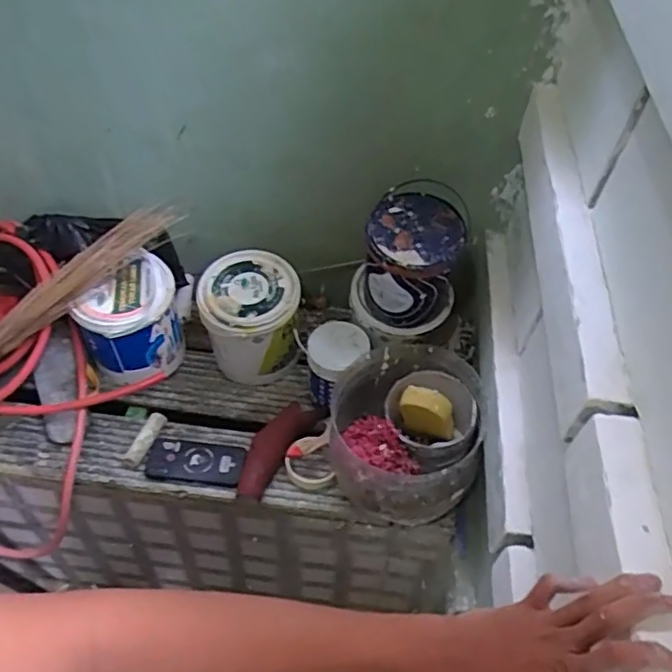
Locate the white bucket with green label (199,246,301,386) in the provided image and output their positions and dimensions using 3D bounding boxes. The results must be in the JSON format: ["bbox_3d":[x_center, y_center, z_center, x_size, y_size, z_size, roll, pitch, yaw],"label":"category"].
[{"bbox_3d":[-0.159,-0.019,1.181,0.169,0.229,0.159,2,49,-2],"label":"white bucket with green label"}]

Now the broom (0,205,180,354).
[{"bbox_3d":[-0.512,-0.047,1.078,0.571,0.083,0.058,-34,53,9],"label":"broom"}]

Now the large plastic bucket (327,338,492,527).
[{"bbox_3d":[0.106,0.158,1.025,0.222,0.182,0.239,2,49,-2],"label":"large plastic bucket"}]

